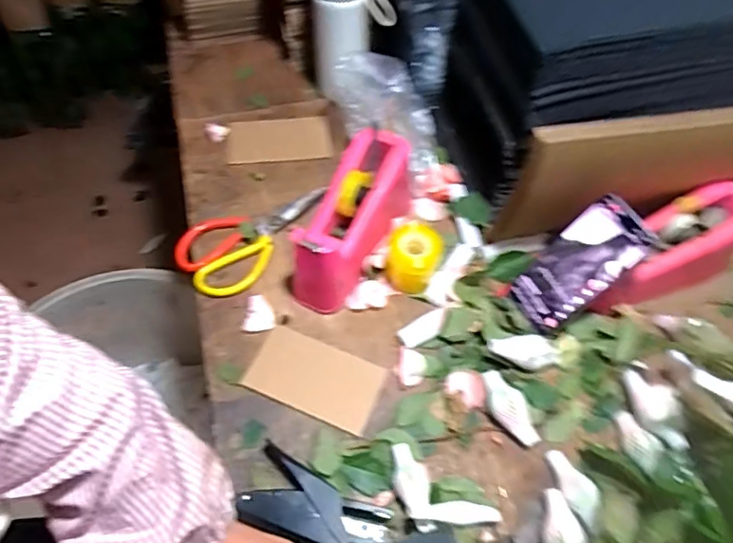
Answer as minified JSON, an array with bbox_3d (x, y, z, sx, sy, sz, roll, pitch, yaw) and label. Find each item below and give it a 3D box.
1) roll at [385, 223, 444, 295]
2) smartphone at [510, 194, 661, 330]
[{"bbox_3d":[0.056,-0.018,0.667,0.060,0.060,0.063,0,58,-1],"label":"roll"},{"bbox_3d":[0.231,-0.004,0.622,0.015,0.155,0.081,4,46,-45],"label":"smartphone"}]

